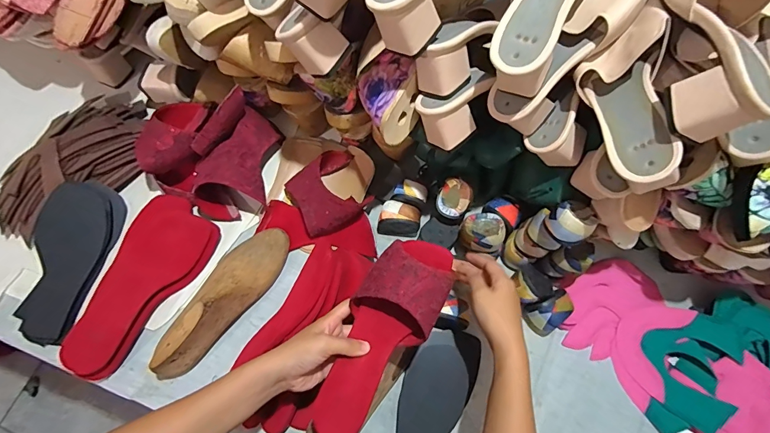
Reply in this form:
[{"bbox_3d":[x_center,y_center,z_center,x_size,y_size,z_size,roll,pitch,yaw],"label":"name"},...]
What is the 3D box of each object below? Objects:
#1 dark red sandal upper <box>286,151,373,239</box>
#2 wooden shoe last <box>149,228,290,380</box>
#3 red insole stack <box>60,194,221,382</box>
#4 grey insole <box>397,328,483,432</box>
[{"bbox_3d":[-0.084,-0.039,0.599,0.109,0.054,0.116,-28,73,-11],"label":"dark red sandal upper"},{"bbox_3d":[-0.225,0.107,0.542,0.076,0.072,0.237,38,73,11],"label":"wooden shoe last"},{"bbox_3d":[-0.347,0.090,0.556,0.120,0.034,0.247,26,71,7],"label":"red insole stack"},{"bbox_3d":[0.055,0.264,0.529,0.087,0.016,0.231,24,74,12],"label":"grey insole"}]

